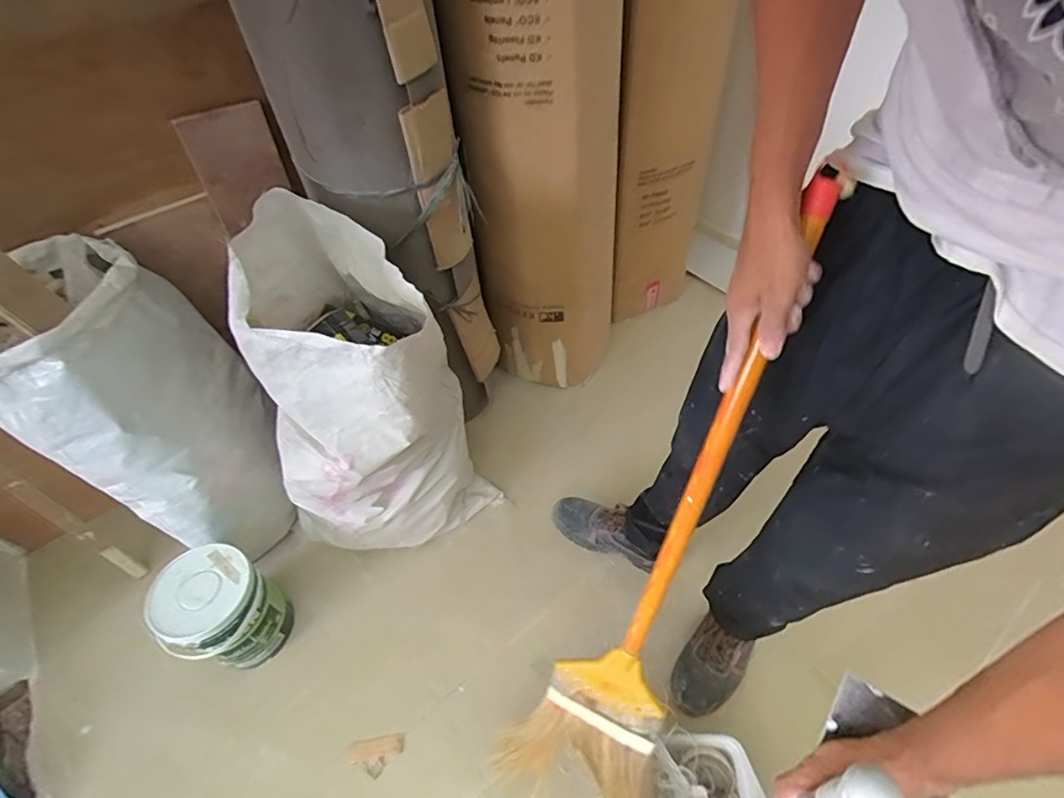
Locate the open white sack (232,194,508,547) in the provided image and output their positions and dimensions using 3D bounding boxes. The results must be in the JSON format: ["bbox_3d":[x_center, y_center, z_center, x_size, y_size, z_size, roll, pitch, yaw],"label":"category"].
[{"bbox_3d":[-0.300,0.022,1.035,0.383,0.686,0.371,11,51,13],"label":"open white sack"}]

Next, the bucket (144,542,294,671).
[{"bbox_3d":[-0.595,0.418,1.019,0.162,0.263,0.174,-2,50,2],"label":"bucket"}]

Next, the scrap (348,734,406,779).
[{"bbox_3d":[-0.286,0.663,0.964,0.102,0.015,0.059,-9,50,-3],"label":"scrap"}]

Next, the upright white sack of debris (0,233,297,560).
[{"bbox_3d":[-0.747,0.021,1.033,0.354,0.618,0.340,16,53,17],"label":"upright white sack of debris"}]

